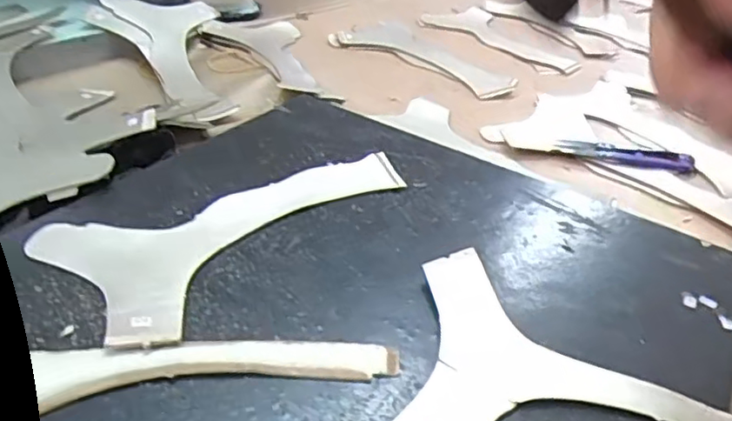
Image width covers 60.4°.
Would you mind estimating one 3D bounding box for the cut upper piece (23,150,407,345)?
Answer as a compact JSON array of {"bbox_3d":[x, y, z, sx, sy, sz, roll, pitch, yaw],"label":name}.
[{"bbox_3d":[-0.061,0.001,0.318,0.092,0.006,0.181,30,40,31],"label":"cut upper piece"}]

